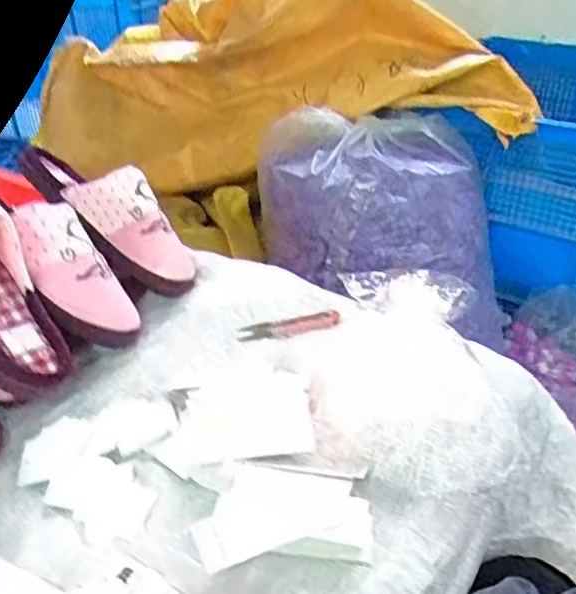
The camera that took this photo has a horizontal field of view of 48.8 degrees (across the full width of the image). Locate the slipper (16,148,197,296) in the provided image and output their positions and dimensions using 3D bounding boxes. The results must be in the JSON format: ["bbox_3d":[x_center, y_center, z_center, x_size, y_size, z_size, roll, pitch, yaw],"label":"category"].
[{"bbox_3d":[-0.192,-0.099,0.691,0.231,0.079,0.082,38,45,9],"label":"slipper"}]

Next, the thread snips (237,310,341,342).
[{"bbox_3d":[0.001,0.030,0.647,0.103,0.006,0.026,-10,33,9],"label":"thread snips"}]

